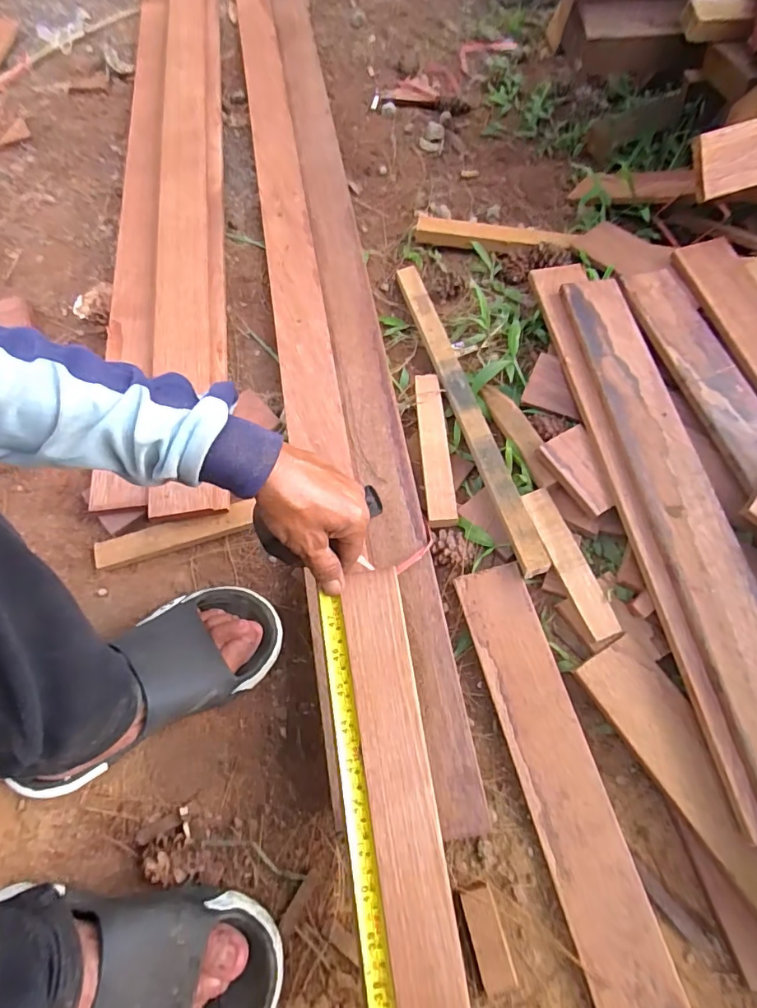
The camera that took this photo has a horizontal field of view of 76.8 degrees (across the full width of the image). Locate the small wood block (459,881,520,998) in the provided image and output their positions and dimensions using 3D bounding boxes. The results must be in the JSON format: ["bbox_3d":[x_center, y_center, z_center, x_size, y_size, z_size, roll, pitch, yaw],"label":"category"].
[{"bbox_3d":[0.086,0.339,0.373,0.026,0.009,0.069,-15,67,-3],"label":"small wood block"}]

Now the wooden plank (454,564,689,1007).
[{"bbox_3d":[0.163,0.268,0.391,0.062,0.022,0.443,-15,67,-3],"label":"wooden plank"}]

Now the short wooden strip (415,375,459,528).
[{"bbox_3d":[0.063,-0.063,0.535,0.030,0.023,0.191,-4,67,2],"label":"short wooden strip"}]

